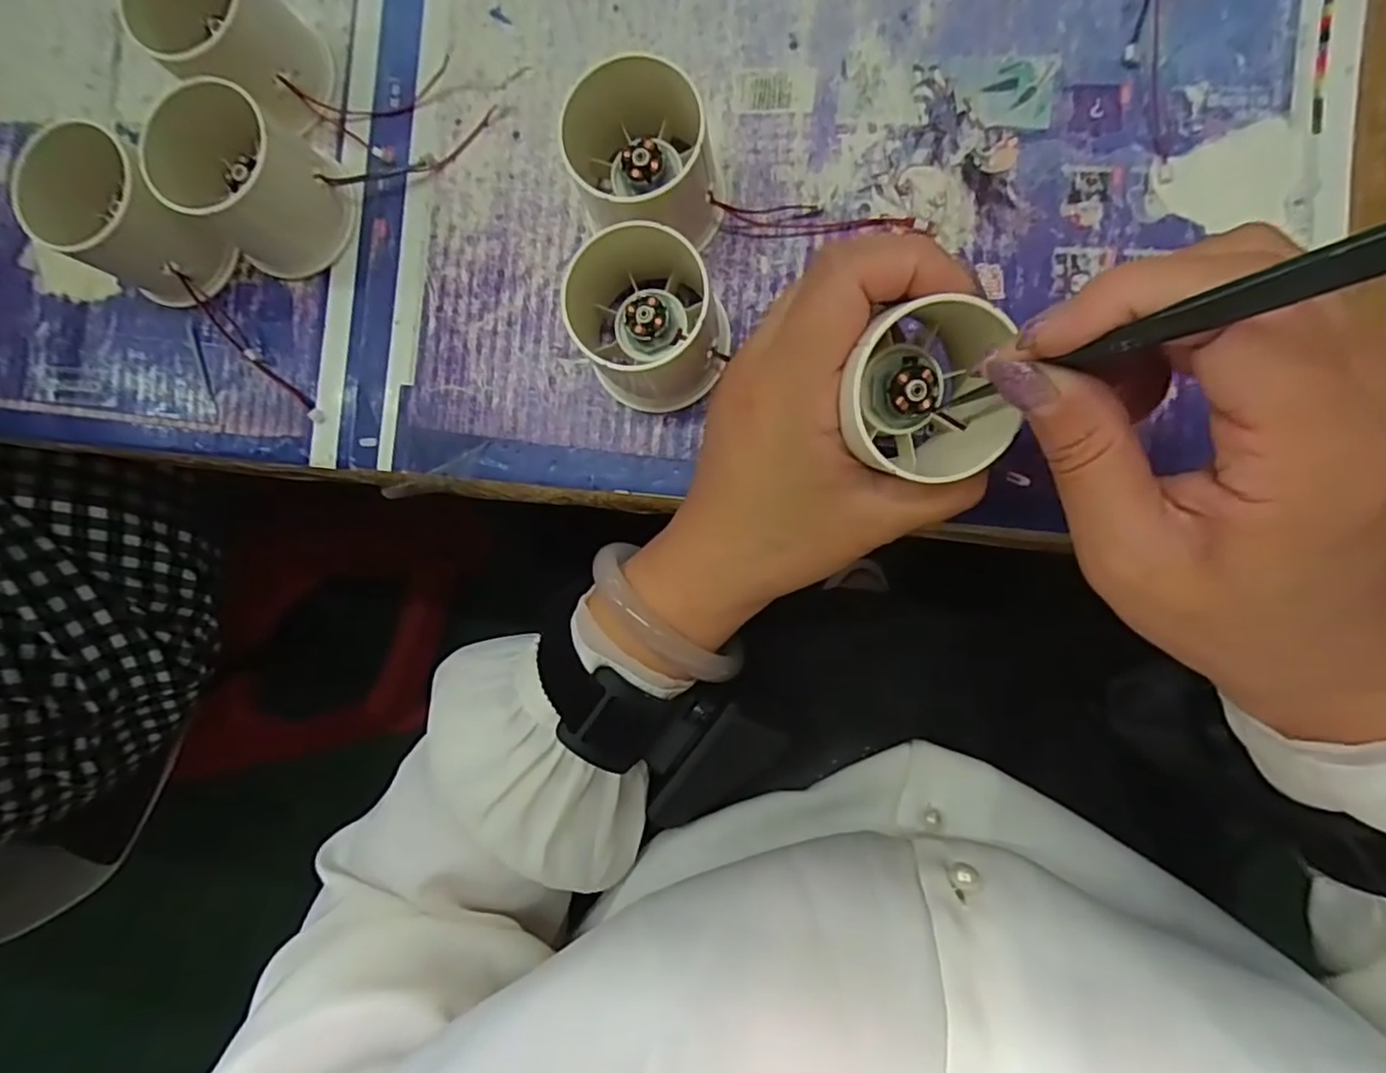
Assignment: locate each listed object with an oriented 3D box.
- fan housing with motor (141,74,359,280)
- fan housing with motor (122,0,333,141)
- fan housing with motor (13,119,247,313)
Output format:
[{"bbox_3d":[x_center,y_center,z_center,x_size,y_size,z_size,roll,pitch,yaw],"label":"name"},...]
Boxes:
[{"bbox_3d":[-0.178,-0.142,0.267,0.056,0.055,0.052,0,90,7],"label":"fan housing with motor"},{"bbox_3d":[-0.181,-0.198,0.267,0.045,0.056,0.047,0,90,7],"label":"fan housing with motor"},{"bbox_3d":[-0.226,-0.126,0.273,0.051,0.056,0.048,0,90,7],"label":"fan housing with motor"}]

